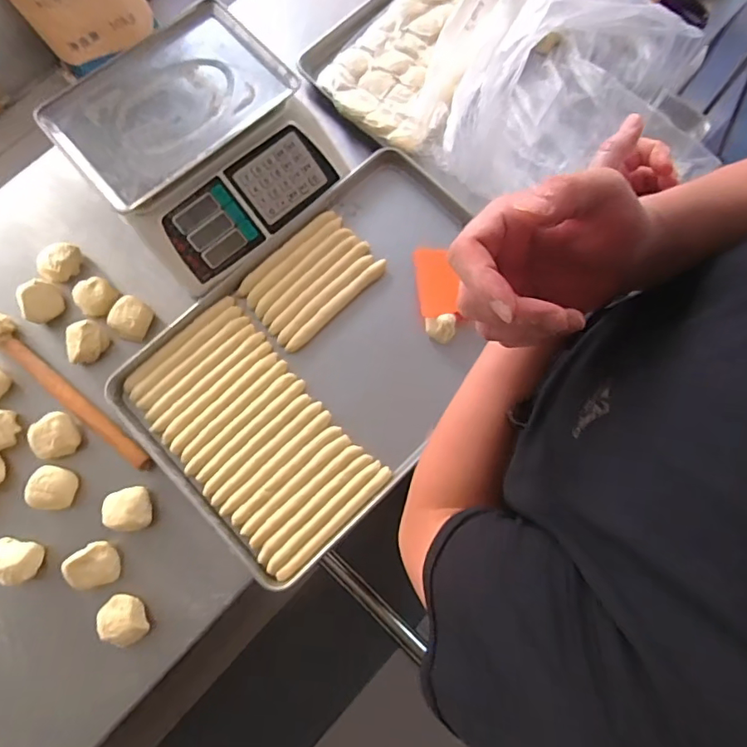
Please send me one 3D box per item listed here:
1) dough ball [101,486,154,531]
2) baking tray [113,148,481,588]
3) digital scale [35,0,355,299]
[{"bbox_3d":[-0.342,0.187,0.713,0.067,0.041,0.060,3,75,2],"label":"dough ball"},{"bbox_3d":[-0.051,-0.035,0.796,0.596,0.056,0.410,-42,78,-9],"label":"baking tray"},{"bbox_3d":[-0.272,-0.363,0.814,0.342,0.124,0.365,-43,79,-10],"label":"digital scale"}]

